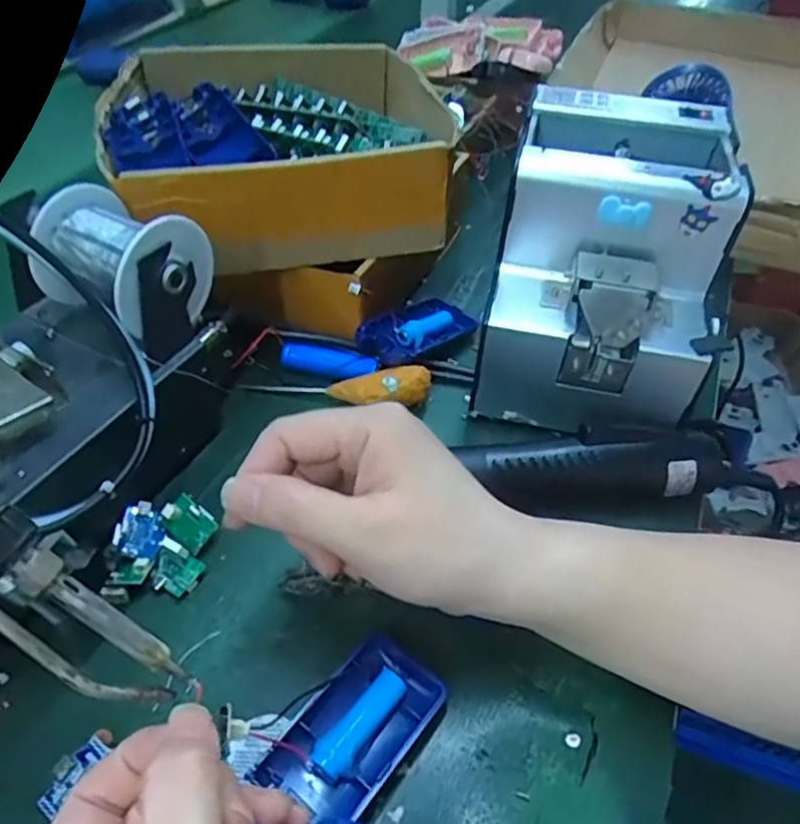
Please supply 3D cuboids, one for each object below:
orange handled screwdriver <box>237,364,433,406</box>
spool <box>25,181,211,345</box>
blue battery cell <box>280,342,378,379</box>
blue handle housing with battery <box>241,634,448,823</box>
[{"bbox_3d":[-0.041,-0.021,0.417,0.122,0.025,0.026,6,46,5],"label":"orange handled screwdriver"},{"bbox_3d":[-0.147,-0.078,0.327,0.075,0.055,0.063,18,48,15],"label":"spool"},{"bbox_3d":[-0.049,-0.035,0.430,0.065,0.014,0.014,10,47,9],"label":"blue battery cell"},{"bbox_3d":[-0.016,0.136,0.276,0.043,0.021,0.078,30,53,25],"label":"blue handle housing with battery"}]

